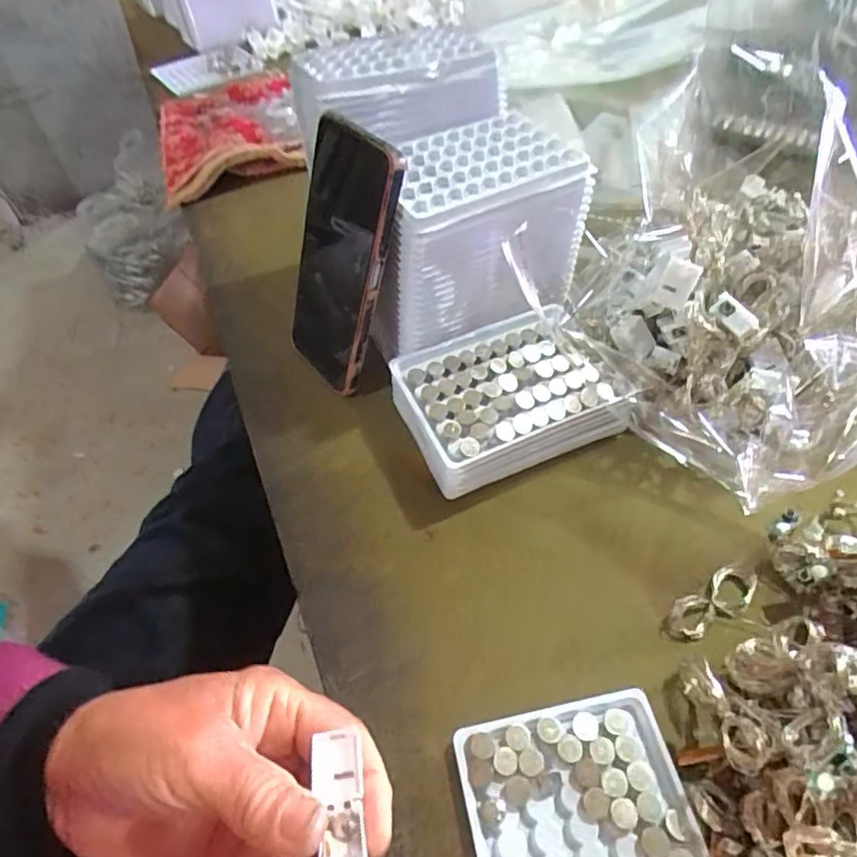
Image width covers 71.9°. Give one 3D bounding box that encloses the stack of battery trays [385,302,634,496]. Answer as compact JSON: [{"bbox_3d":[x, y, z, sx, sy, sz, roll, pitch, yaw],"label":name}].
[{"bbox_3d":[0.047,-0.018,0.382,0.125,0.042,0.097,-17,52,-10],"label":"stack of battery trays"}]

